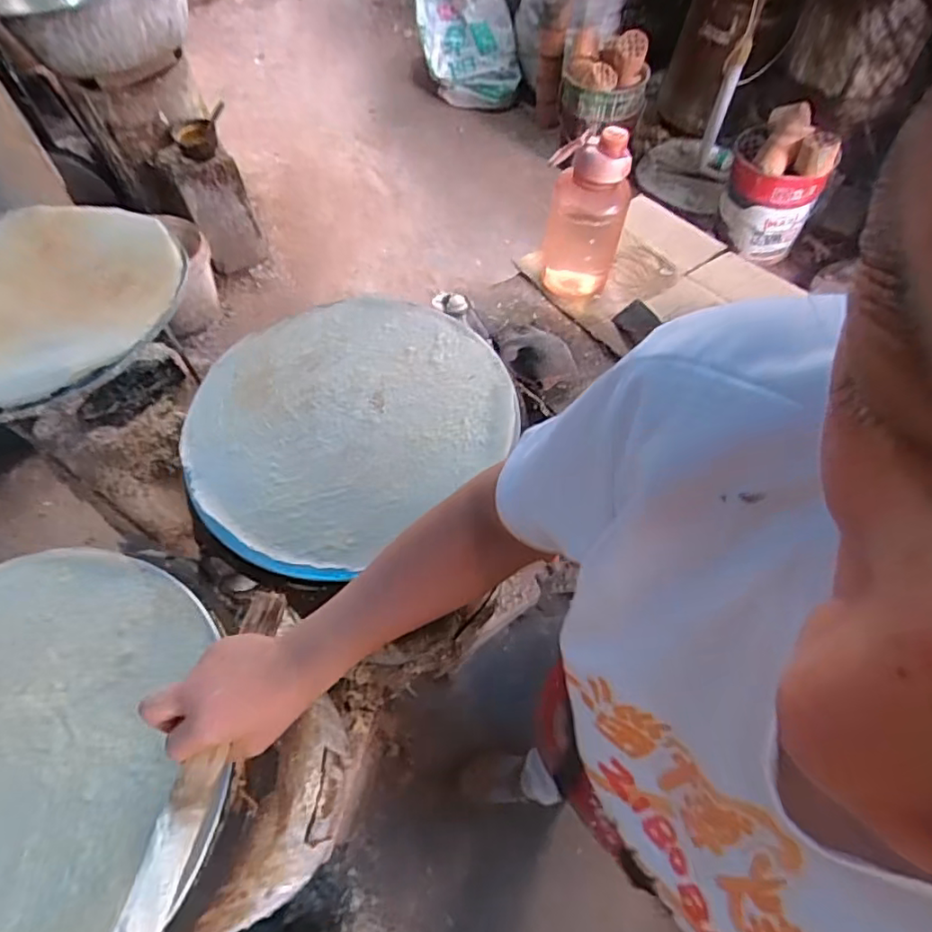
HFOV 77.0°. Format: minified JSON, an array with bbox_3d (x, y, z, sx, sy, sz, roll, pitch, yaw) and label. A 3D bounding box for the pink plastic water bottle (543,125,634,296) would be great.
[{"bbox_3d":[0.165,-0.347,0.820,0.107,0.217,0.096,4,59,6],"label":"pink plastic water bottle"}]

